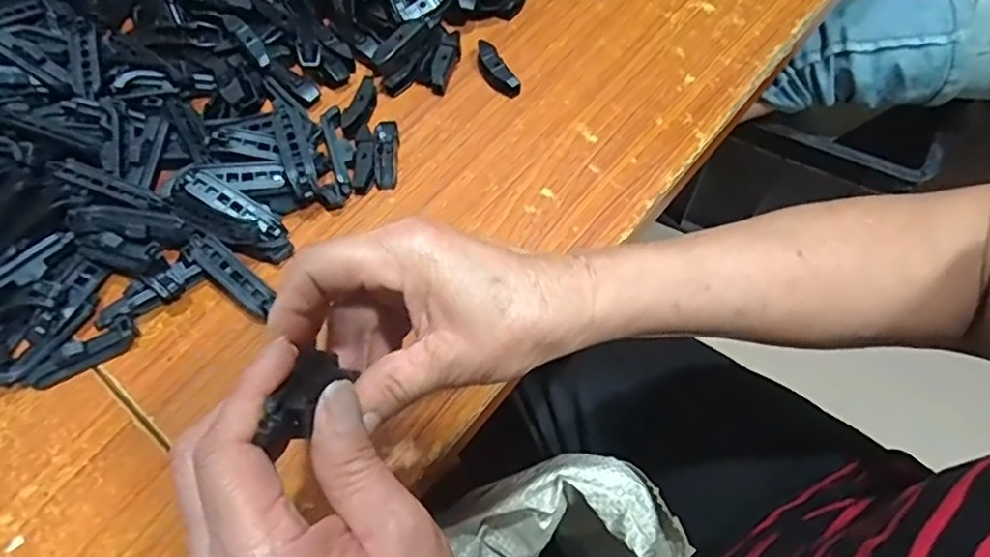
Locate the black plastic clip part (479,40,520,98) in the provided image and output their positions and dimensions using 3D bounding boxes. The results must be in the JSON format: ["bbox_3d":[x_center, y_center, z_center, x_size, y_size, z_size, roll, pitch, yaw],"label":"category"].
[{"bbox_3d":[0.001,-0.158,0.476,0.016,0.016,0.050,-30,66,-10],"label":"black plastic clip part"}]

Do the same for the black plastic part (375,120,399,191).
[{"bbox_3d":[-0.078,-0.090,0.451,0.015,0.010,0.054,-3,64,2],"label":"black plastic part"}]

